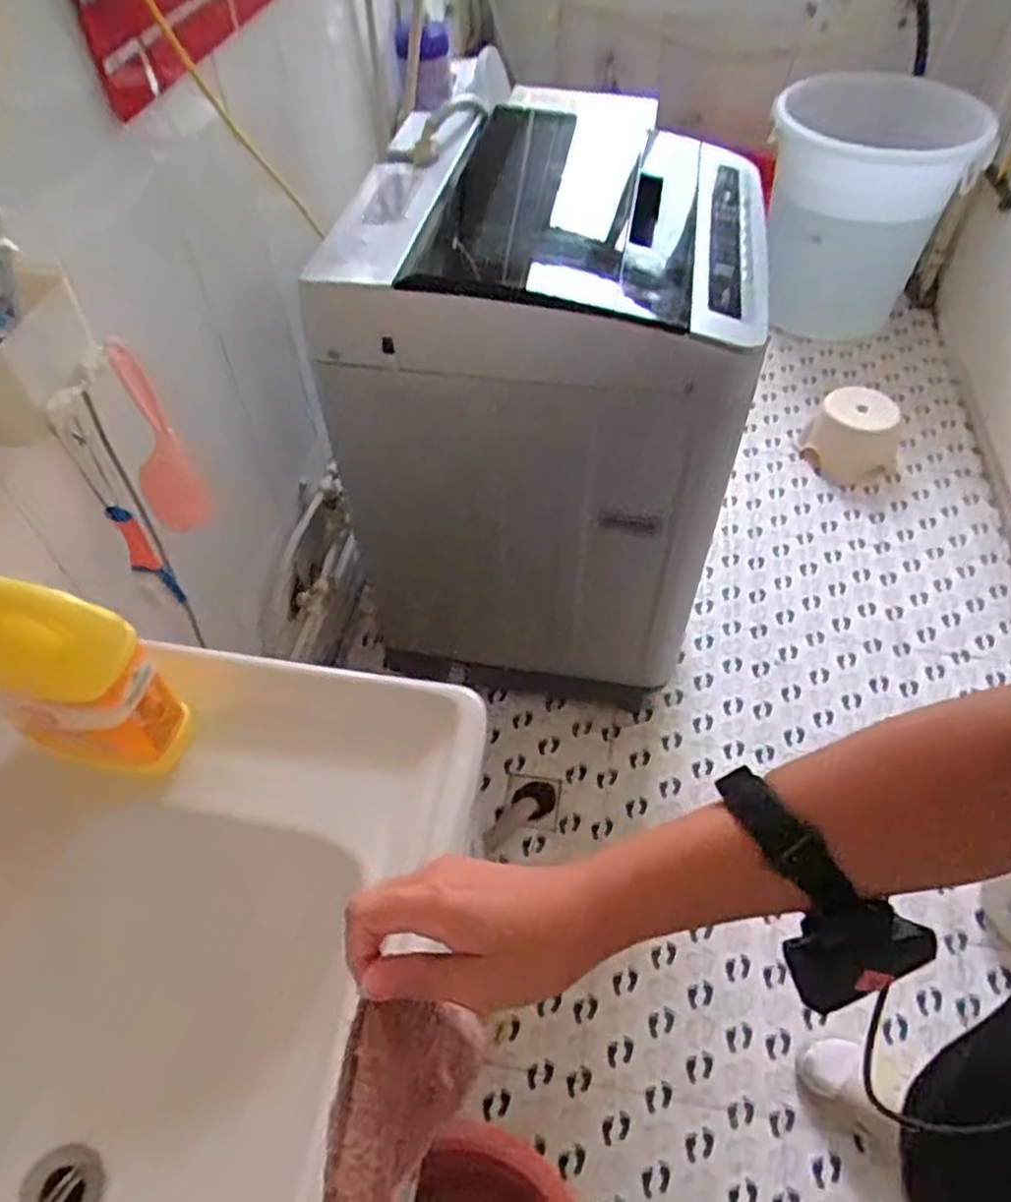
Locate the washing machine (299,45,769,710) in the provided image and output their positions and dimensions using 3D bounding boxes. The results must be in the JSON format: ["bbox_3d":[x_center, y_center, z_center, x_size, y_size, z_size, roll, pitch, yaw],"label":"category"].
[{"bbox_3d":[0.079,-0.321,1.371,0.581,0.822,0.601,7,52,7],"label":"washing machine"}]

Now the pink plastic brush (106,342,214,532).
[{"bbox_3d":[-0.362,-0.158,0.767,0.062,0.219,0.039,-31,57,-21],"label":"pink plastic brush"}]

